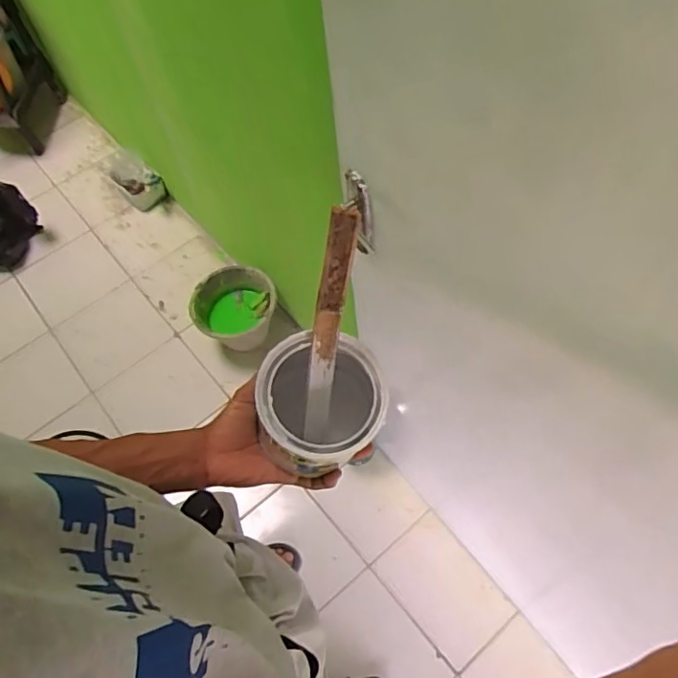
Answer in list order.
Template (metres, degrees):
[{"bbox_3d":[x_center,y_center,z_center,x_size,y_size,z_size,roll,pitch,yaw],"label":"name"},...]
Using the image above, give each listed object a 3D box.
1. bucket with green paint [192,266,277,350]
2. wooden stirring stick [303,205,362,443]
[{"bbox_3d":[-0.319,-0.088,1.776,0.248,0.176,0.216,-18,62,-6],"label":"bucket with green paint"},{"bbox_3d":[-0.010,0.000,0.459,0.019,0.219,0.010,17,34,12],"label":"wooden stirring stick"}]

